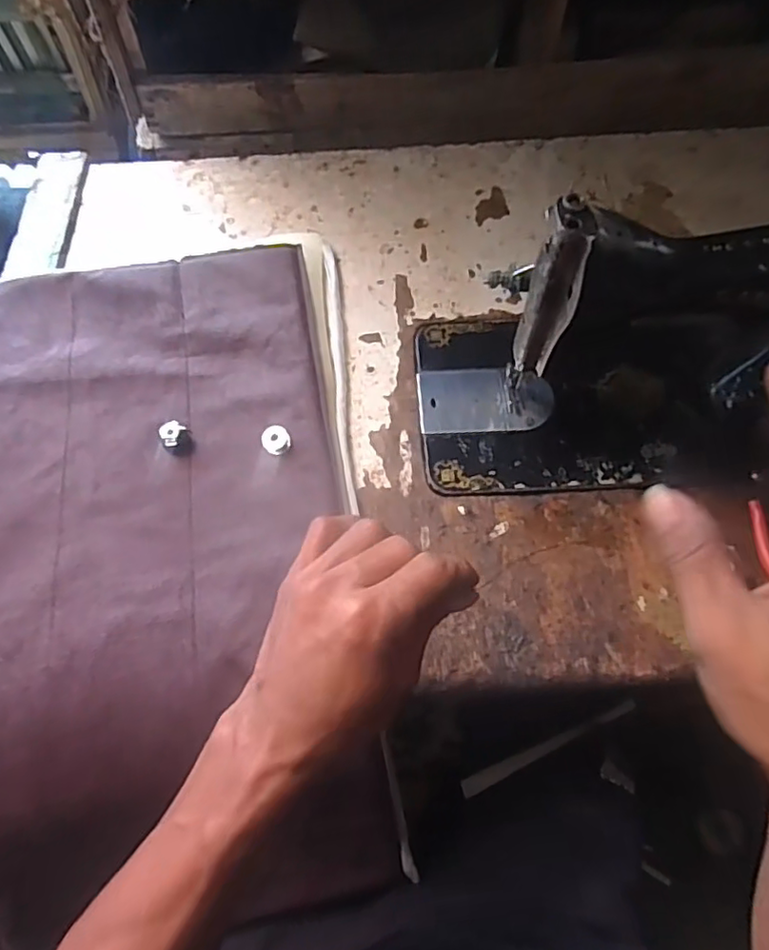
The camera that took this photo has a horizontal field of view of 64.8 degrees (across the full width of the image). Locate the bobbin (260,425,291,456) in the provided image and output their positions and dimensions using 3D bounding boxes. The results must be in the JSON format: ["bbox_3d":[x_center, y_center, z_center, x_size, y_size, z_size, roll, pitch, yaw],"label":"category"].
[{"bbox_3d":[-0.089,-0.028,0.497,0.022,0.012,0.024,0,66,-1],"label":"bobbin"}]

